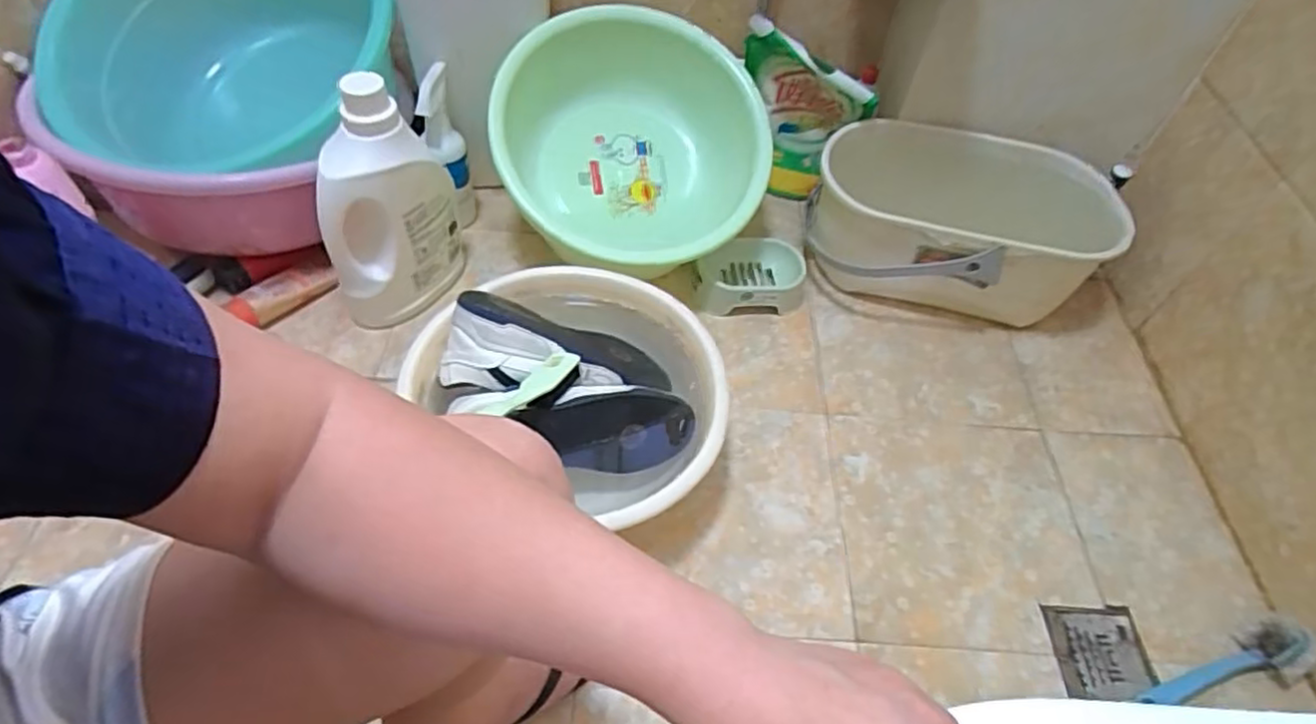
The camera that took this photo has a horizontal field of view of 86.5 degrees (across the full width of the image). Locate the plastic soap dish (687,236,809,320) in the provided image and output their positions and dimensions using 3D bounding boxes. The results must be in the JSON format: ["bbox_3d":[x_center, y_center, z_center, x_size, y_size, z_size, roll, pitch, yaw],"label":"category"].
[{"bbox_3d":[0.134,-0.129,1.046,0.169,0.073,0.109,0,53,-3],"label":"plastic soap dish"}]

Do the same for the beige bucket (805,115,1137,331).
[{"bbox_3d":[0.424,-0.196,1.025,0.394,0.230,0.215,12,53,6],"label":"beige bucket"}]

